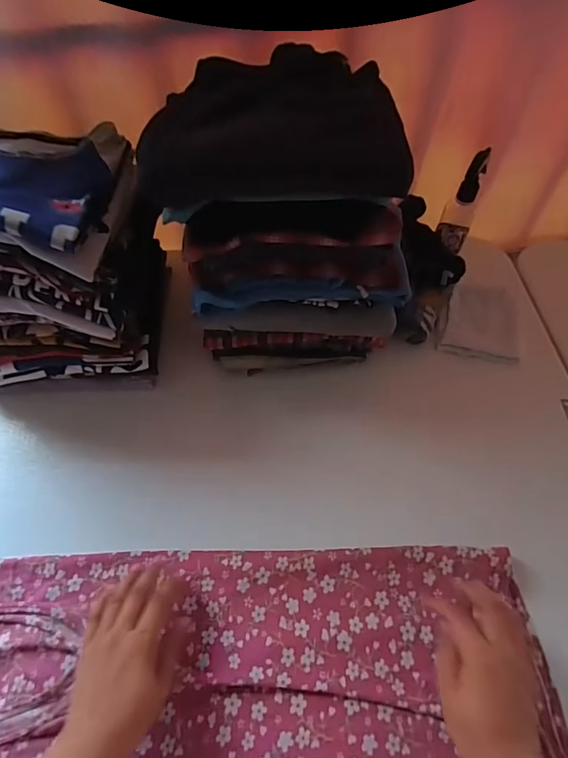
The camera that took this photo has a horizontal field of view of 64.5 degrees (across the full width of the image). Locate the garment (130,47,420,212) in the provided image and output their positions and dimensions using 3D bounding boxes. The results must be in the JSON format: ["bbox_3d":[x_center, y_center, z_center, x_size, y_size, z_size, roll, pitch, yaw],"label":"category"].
[{"bbox_3d":[-0.017,-0.273,0.485,0.271,0.076,0.175,-10,58,-7],"label":"garment"}]

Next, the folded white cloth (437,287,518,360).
[{"bbox_3d":[0.293,-0.085,0.673,0.106,0.015,0.114,8,73,11],"label":"folded white cloth"}]

